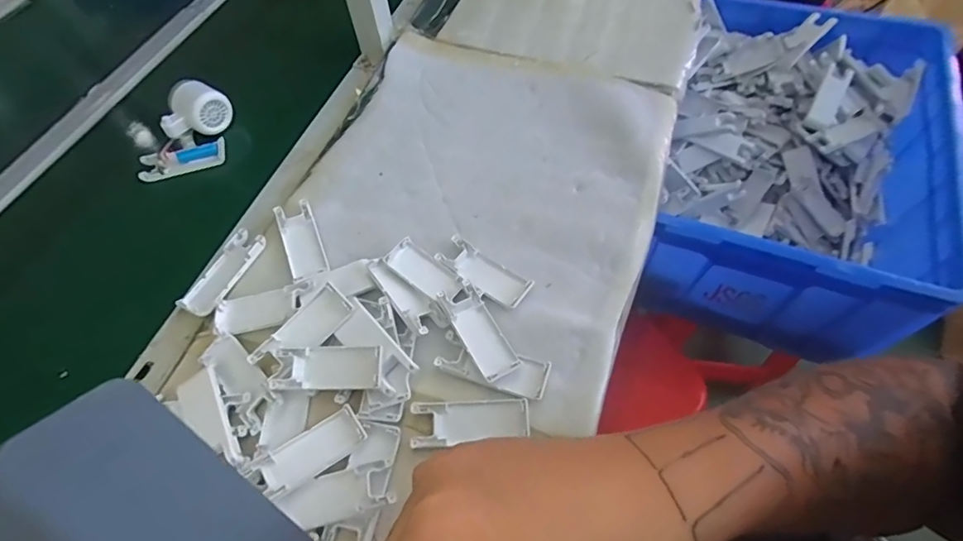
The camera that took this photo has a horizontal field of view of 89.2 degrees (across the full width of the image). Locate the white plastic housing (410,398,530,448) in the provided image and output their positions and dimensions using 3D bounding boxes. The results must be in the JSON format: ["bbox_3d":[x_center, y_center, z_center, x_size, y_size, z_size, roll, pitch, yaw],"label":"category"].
[{"bbox_3d":[-0.010,0.136,0.437,0.103,0.013,0.037,-2,60,1],"label":"white plastic housing"}]

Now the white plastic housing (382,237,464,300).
[{"bbox_3d":[-0.061,0.001,0.514,0.083,0.012,0.038,37,61,14],"label":"white plastic housing"}]

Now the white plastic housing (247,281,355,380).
[{"bbox_3d":[-0.169,0.058,0.462,0.039,0.012,0.100,44,80,6],"label":"white plastic housing"}]

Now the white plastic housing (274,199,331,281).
[{"bbox_3d":[-0.200,-0.033,0.543,0.038,0.012,0.101,-21,61,-9],"label":"white plastic housing"}]

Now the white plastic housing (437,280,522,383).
[{"bbox_3d":[-0.002,0.058,0.473,0.038,0.015,0.101,-28,62,-13],"label":"white plastic housing"}]

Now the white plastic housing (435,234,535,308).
[{"bbox_3d":[0.002,0.003,0.518,0.103,0.014,0.042,33,67,20],"label":"white plastic housing"}]

